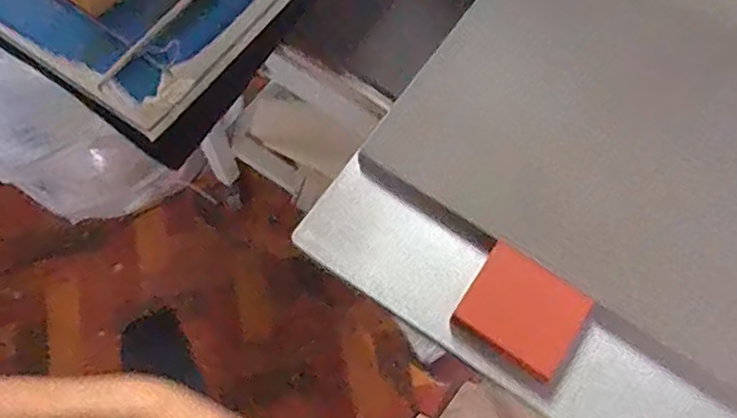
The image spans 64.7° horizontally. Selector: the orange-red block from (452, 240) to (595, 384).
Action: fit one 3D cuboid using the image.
[{"bbox_3d":[0.130,0.085,0.489,0.093,0.015,0.079,33,71,10],"label":"orange-red block"}]

